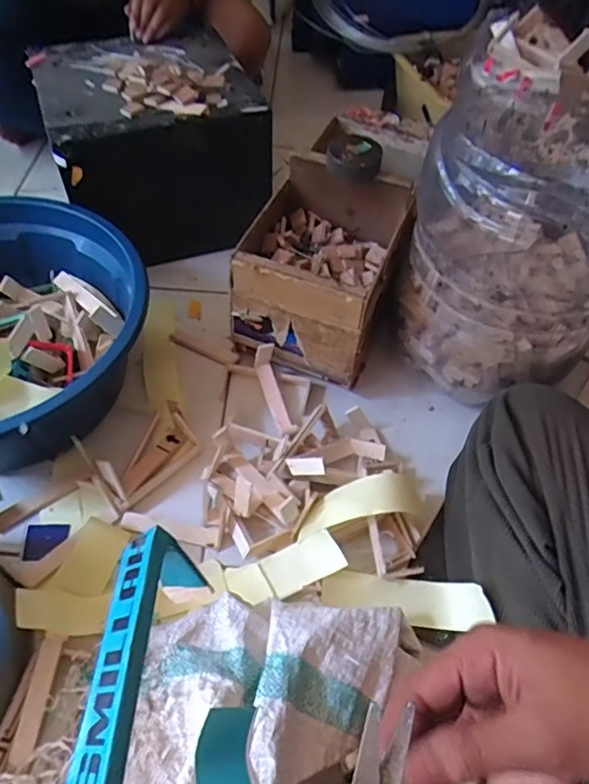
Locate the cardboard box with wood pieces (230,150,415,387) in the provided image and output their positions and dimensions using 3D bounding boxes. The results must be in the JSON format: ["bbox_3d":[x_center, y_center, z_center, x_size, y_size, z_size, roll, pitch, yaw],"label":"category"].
[{"bbox_3d":[0.029,-0.141,0.675,0.163,0.176,0.167,17,54,9],"label":"cardboard box with wood pieces"}]

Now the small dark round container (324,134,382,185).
[{"bbox_3d":[0.068,-0.270,0.643,0.061,0.037,0.054,6,53,1],"label":"small dark round container"}]

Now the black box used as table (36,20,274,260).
[{"bbox_3d":[-0.201,-0.351,0.830,0.278,0.223,0.250,-16,56,-15],"label":"black box used as table"}]

